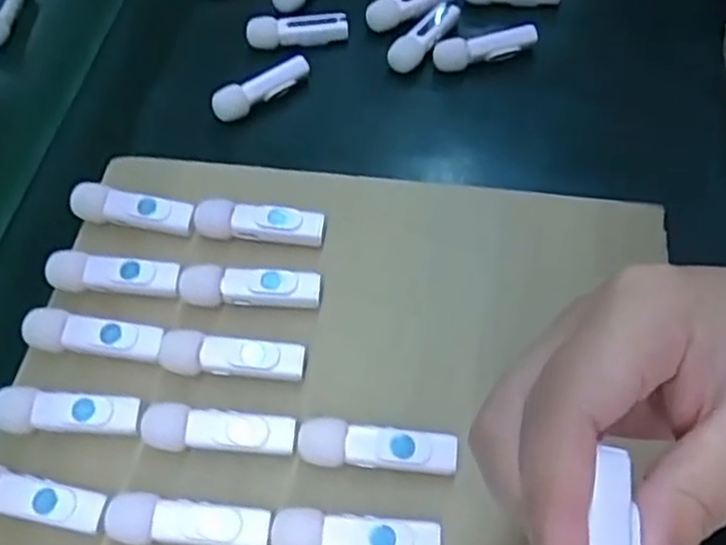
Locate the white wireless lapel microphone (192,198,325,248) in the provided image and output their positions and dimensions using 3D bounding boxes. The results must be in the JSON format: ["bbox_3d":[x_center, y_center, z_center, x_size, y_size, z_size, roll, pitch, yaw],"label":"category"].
[{"bbox_3d":[-0.052,-0.024,0.359,0.064,0.018,0.015,4,58,9],"label":"white wireless lapel microphone"}]

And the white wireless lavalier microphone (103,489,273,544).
[{"bbox_3d":[-0.069,0.100,0.283,0.064,0.010,0.019,4,58,9],"label":"white wireless lavalier microphone"}]

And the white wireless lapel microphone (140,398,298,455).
[{"bbox_3d":[-0.061,0.067,0.302,0.065,0.011,0.019,2,58,8],"label":"white wireless lapel microphone"}]

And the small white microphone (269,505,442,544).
[{"bbox_3d":[-0.003,0.103,0.275,0.065,0.011,0.018,3,58,8],"label":"small white microphone"}]

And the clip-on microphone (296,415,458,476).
[{"bbox_3d":[0.006,0.072,0.294,0.064,0.011,0.018,2,58,8],"label":"clip-on microphone"}]

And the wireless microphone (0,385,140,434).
[{"bbox_3d":[-0.128,0.060,0.308,0.062,0.013,0.018,-1,58,6],"label":"wireless microphone"}]

